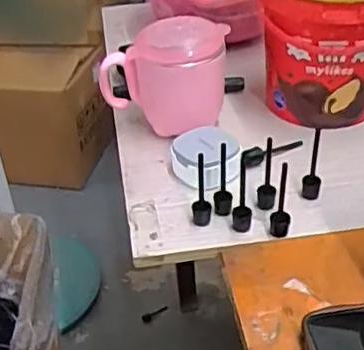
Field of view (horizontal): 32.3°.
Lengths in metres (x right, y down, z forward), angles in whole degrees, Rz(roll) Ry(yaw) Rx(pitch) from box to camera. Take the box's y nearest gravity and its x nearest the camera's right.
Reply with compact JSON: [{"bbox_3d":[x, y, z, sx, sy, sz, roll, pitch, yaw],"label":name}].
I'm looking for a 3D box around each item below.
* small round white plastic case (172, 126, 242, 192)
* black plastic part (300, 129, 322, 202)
[{"bbox_3d":[0.020,-0.016,0.535,0.058,0.035,0.057,-5,37,-3],"label":"small round white plastic case"},{"bbox_3d":[0.104,-0.007,0.497,0.014,0.064,0.010,7,38,13],"label":"black plastic part"}]

